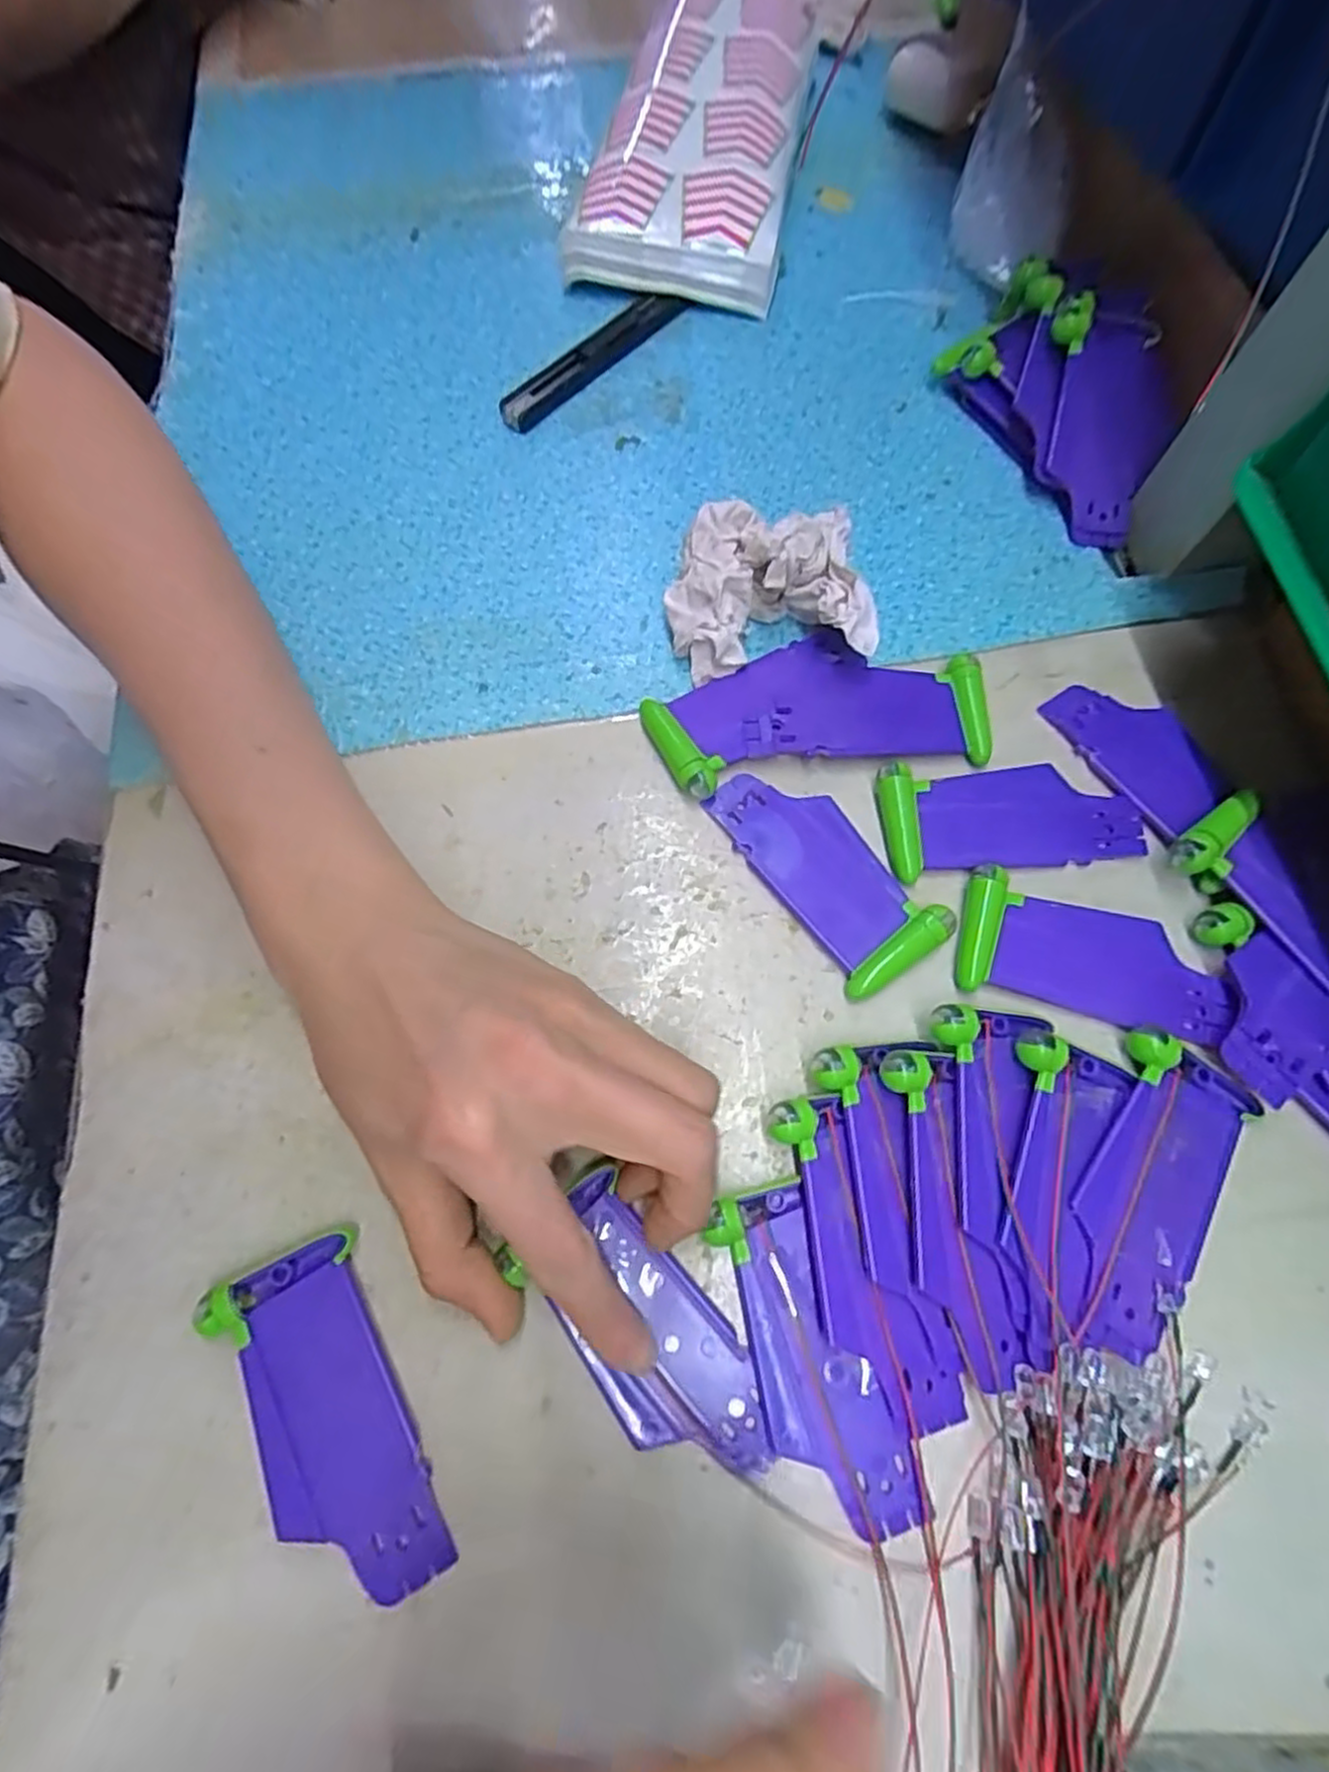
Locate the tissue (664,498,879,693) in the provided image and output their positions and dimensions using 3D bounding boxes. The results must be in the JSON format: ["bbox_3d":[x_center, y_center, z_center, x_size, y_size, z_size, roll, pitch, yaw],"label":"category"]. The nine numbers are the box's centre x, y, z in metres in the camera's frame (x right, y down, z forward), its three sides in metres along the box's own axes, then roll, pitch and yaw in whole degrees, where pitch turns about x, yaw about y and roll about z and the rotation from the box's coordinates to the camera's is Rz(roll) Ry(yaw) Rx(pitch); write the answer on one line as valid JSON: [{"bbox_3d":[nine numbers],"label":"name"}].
[{"bbox_3d":[0.038,-0.110,0.280,0.074,0.036,0.062,-1,70,-1],"label":"tissue"}]

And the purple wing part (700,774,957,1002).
[{"bbox_3d":[0.055,-0.007,0.260,0.038,0.008,0.089,-34,74,-12],"label":"purple wing part"}]

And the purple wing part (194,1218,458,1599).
[{"bbox_3d":[-0.091,0.145,0.202,0.039,0.011,0.090,-30,73,-10],"label":"purple wing part"}]

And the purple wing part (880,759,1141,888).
[{"bbox_3d":[0.123,-0.026,0.267,0.089,0.009,0.040,-6,70,-3],"label":"purple wing part"}]

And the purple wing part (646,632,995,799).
[{"bbox_3d":[0.056,-0.068,0.280,0.123,0.011,0.056,-7,70,-3],"label":"purple wing part"}]

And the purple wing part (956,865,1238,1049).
[{"bbox_3d":[0.143,0.024,0.249,0.088,0.011,0.039,14,71,4],"label":"purple wing part"}]

